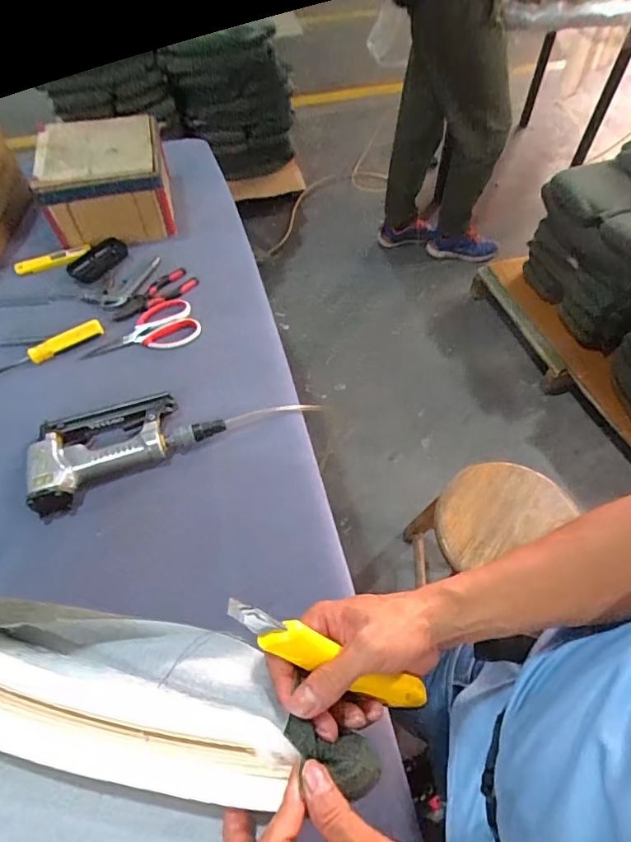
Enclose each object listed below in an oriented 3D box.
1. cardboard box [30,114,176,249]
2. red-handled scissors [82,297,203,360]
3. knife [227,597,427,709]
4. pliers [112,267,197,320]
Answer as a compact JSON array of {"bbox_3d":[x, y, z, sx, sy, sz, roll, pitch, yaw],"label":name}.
[{"bbox_3d":[-0.399,-0.464,0.915,0.214,0.126,0.213,-12,57,-6],"label":"cardboard box"},{"bbox_3d":[-0.281,-0.140,0.767,0.183,0.009,0.092,-29,60,-16],"label":"red-handled scissors"},{"bbox_3d":[0.008,0.163,0.328,0.159,0.018,0.021,32,58,-14],"label":"knife"},{"bbox_3d":[-0.279,-0.220,0.820,0.154,0.017,0.062,-40,64,-22],"label":"pliers"}]

